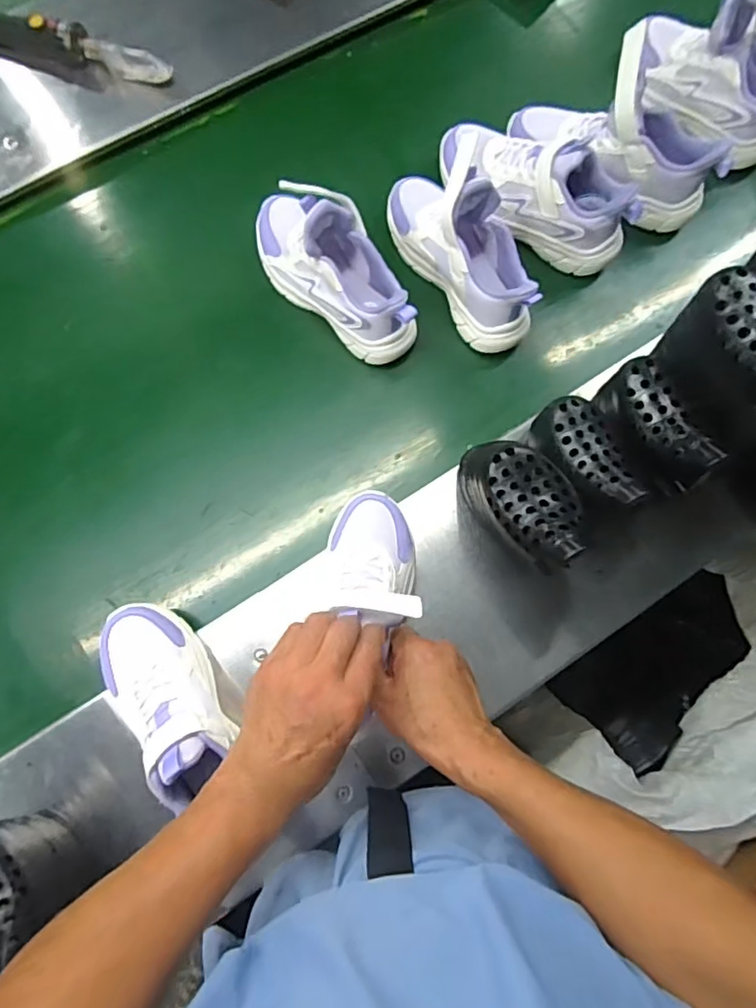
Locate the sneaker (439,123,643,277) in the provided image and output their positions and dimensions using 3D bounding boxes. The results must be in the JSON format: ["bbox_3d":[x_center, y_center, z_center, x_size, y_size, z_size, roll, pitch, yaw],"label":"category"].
[{"bbox_3d":[0.182,-0.375,0.662,0.248,0.104,0.083,30,77,3],"label":"sneaker"}]

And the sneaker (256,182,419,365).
[{"bbox_3d":[-0.052,-0.268,0.637,0.235,0.148,0.081,41,78,6],"label":"sneaker"}]

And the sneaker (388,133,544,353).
[{"bbox_3d":[0.100,-0.299,0.635,0.082,0.133,0.238,-34,82,-10],"label":"sneaker"}]

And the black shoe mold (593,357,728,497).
[{"bbox_3d":[0.265,-0.074,0.552,0.053,0.080,0.131,-18,79,-7],"label":"black shoe mold"}]

